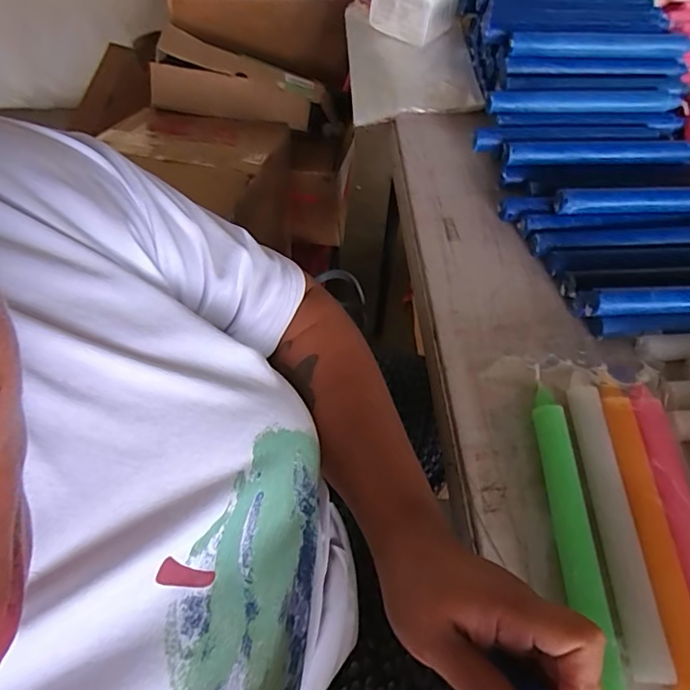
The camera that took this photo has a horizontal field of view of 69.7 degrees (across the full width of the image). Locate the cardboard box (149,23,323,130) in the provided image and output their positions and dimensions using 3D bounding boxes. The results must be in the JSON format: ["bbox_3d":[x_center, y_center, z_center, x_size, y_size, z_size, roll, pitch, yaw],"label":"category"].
[{"bbox_3d":[-0.181,-0.440,0.837,0.270,0.093,0.075,7,60,-9],"label":"cardboard box"}]

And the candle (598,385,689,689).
[{"bbox_3d":[0.201,0.118,0.325,0.020,0.015,0.192,0,59,-1],"label":"candle"}]

